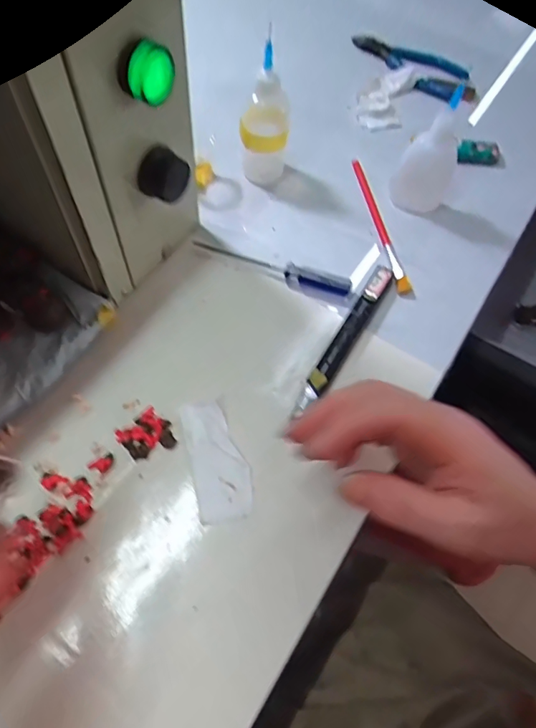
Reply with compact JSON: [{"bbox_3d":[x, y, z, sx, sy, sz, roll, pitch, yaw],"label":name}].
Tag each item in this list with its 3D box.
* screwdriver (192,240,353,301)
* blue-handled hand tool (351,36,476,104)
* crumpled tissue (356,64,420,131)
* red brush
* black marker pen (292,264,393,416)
[{"bbox_3d":[0.001,-0.072,0.367,0.123,0.012,0.020,16,62,5],"label":"screwdriver"},{"bbox_3d":[0.142,-0.305,0.490,0.024,0.040,0.157,-35,69,-20],"label":"blue-handled hand tool"},{"bbox_3d":[0.114,-0.259,0.471,0.047,0.023,0.091,19,63,7],"label":"crumpled tissue"},{"bbox_3d":[0.091,-0.118,0.399,0.011,0.005,0.143,-9,63,-8],"label":"red brush"},{"bbox_3d":[0.054,-0.020,0.340,0.014,0.009,0.135,29,64,12],"label":"black marker pen"}]

